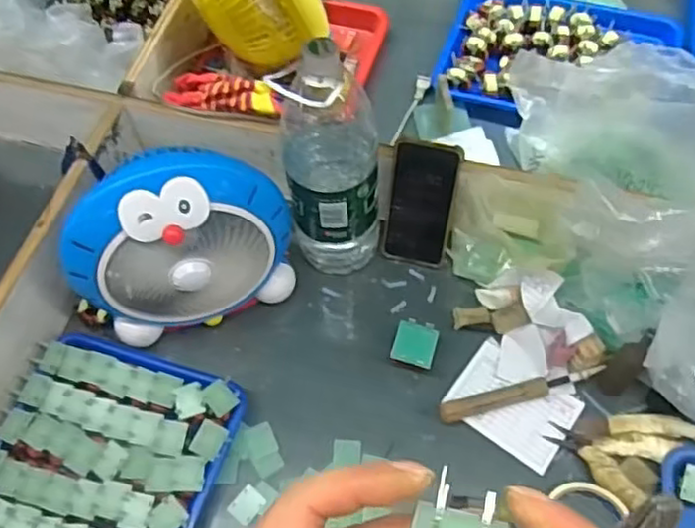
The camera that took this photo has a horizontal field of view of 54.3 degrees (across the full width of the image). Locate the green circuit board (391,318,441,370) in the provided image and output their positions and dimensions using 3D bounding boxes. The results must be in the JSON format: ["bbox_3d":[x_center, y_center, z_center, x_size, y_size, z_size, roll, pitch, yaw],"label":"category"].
[{"bbox_3d":[0.077,0.090,0.768,0.047,0.009,0.052,14,62,11],"label":"green circuit board"}]

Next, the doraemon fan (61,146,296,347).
[{"bbox_3d":[-0.182,-0.024,0.753,0.233,0.235,0.116,-19,61,-8],"label":"doraemon fan"}]

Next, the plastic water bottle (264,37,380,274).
[{"bbox_3d":[-0.016,-0.107,0.754,0.100,0.325,0.109,-5,60,1],"label":"plastic water bottle"}]

